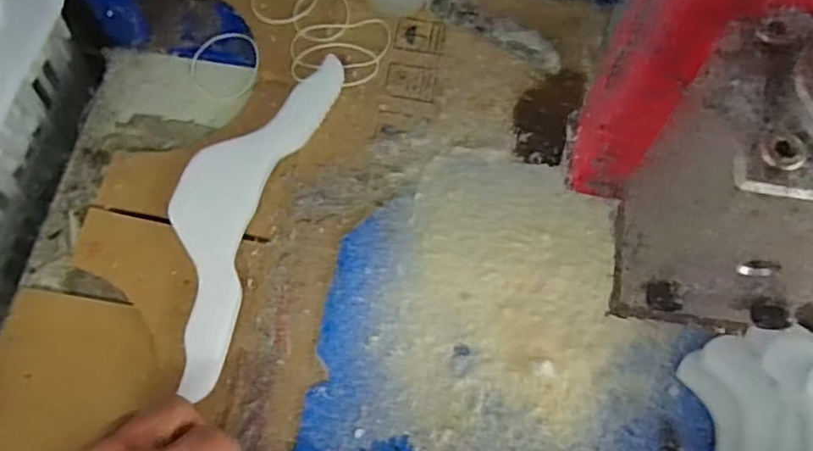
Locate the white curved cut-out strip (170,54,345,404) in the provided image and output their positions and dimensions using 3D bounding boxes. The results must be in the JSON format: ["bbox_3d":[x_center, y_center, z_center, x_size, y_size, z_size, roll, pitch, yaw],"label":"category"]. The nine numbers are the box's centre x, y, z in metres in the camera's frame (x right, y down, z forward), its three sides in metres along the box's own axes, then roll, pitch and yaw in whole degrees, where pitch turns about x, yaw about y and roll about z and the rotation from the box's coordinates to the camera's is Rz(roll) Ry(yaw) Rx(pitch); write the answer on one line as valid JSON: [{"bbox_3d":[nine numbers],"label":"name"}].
[{"bbox_3d":[-0.118,-0.017,0.432,0.070,0.024,0.250,16,69,6],"label":"white curved cut-out strip"}]

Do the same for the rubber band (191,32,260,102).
[{"bbox_3d":[-0.141,-0.126,0.493,0.065,0.005,0.057,38,78,22],"label":"rubber band"}]

